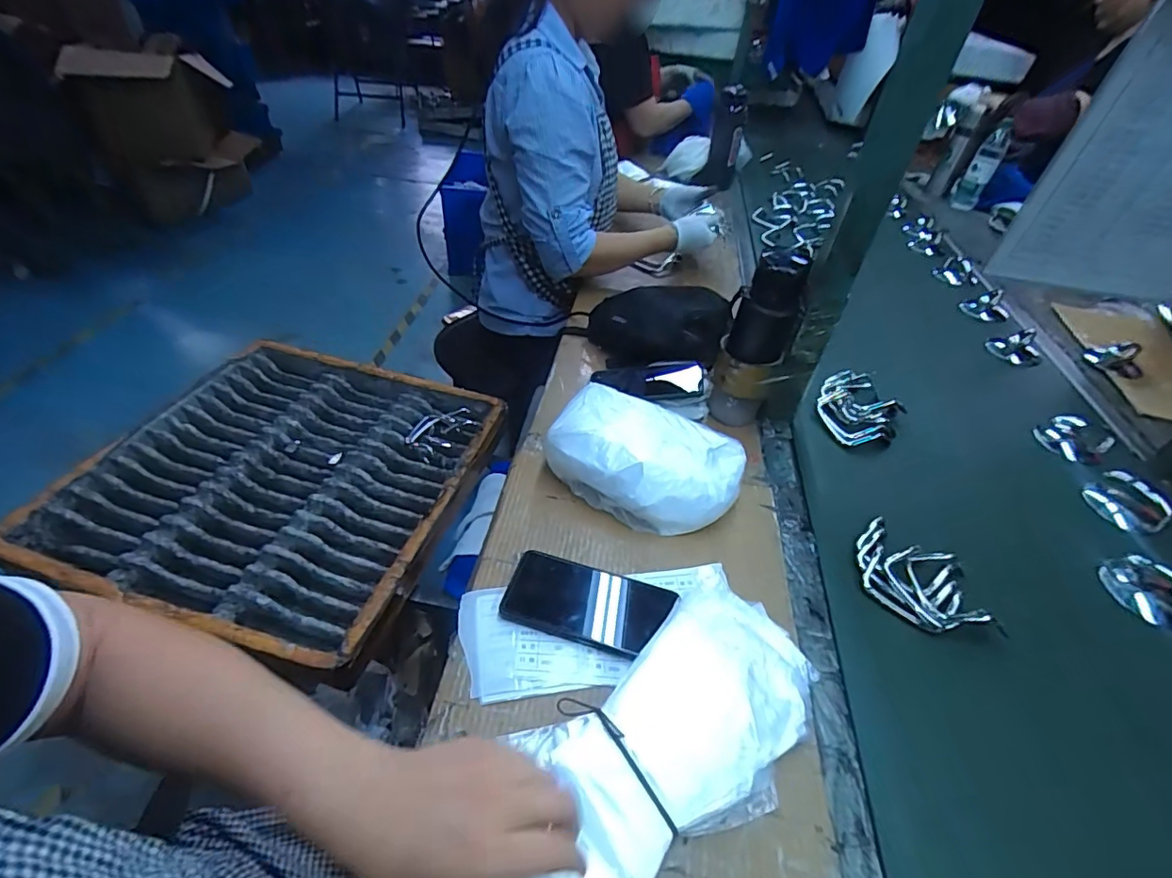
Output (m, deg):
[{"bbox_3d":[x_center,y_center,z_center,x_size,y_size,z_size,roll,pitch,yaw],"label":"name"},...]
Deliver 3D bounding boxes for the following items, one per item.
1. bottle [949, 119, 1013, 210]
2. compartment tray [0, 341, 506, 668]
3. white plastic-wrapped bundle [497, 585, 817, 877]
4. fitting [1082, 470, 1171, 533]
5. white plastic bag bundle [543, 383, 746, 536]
[{"bbox_3d":[1.088,-0.752,1.465,0.076,0.195,0.060,21,45,15],"label":"bottle"},{"bbox_3d":[-0.482,0.053,0.883,0.540,0.052,0.549,14,44,8],"label":"compartment tray"},{"bbox_3d":[0.059,0.244,0.417,0.148,0.030,0.330,36,51,28],"label":"white plastic-wrapped bundle"},{"bbox_3d":[0.704,0.082,0.685,0.084,0.036,0.085,6,43,0],"label":"fitting"},{"bbox_3d":[0.068,0.025,0.620,0.208,0.084,0.127,20,45,14],"label":"white plastic bag bundle"}]

